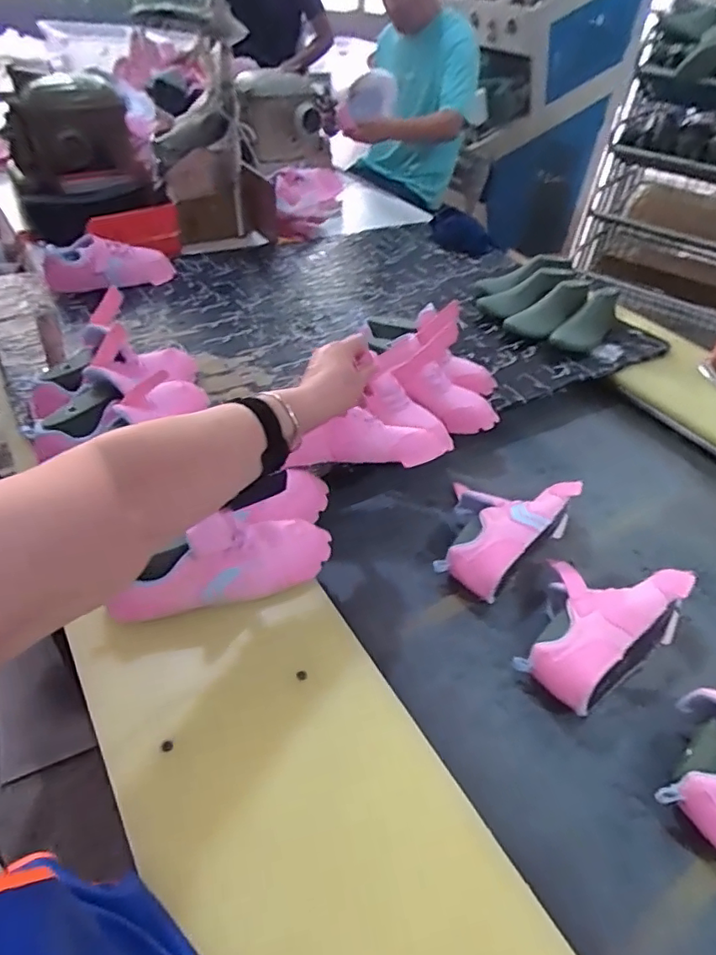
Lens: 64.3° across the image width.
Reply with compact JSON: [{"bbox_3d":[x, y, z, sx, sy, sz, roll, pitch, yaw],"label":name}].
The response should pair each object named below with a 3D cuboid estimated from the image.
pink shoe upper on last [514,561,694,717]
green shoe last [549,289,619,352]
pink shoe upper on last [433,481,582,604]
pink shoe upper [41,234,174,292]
[{"bbox_3d":[0.290,0.167,0.699,0.247,0.082,0.160,-32,55,-32],"label":"pink shoe upper on last"},{"bbox_3d":[0.478,-0.319,1.163,0.065,0.077,0.190,35,51,28],"label":"green shoe last"},{"bbox_3d":[0.191,0.063,0.797,0.157,0.081,0.226,28,48,23],"label":"pink shoe upper on last"},{"bbox_3d":[-0.506,-0.431,1.155,0.236,0.086,0.099,-15,47,-19],"label":"pink shoe upper"}]

